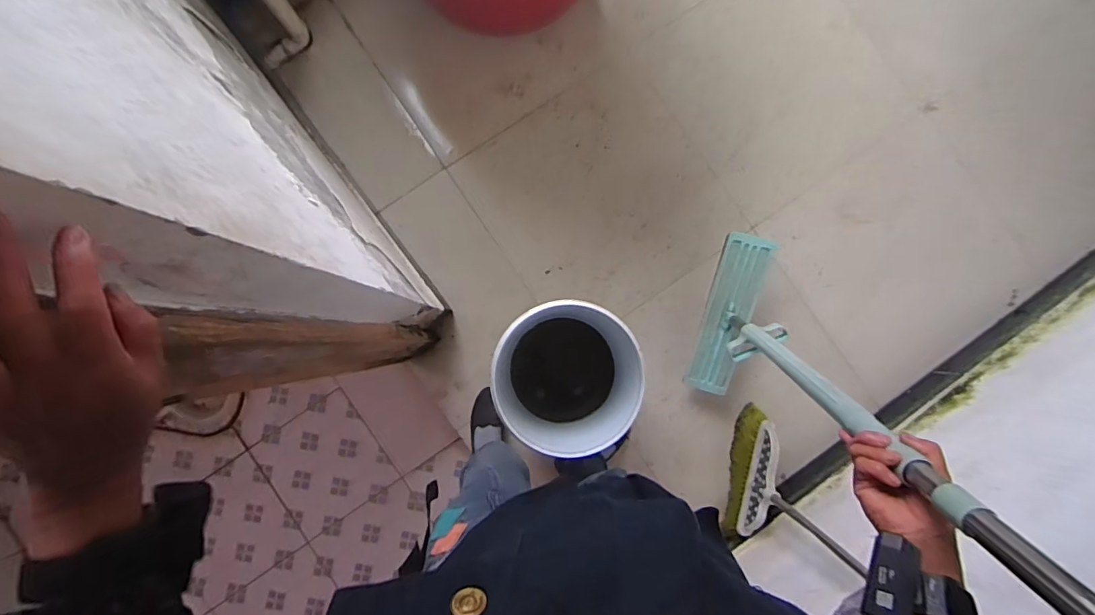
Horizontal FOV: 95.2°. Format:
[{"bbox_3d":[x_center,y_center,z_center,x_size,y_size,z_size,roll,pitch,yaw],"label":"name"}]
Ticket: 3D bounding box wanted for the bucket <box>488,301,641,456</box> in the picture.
[{"bbox_3d":[0.043,0.140,1.131,0.291,0.372,0.291,0,87,-2],"label":"bucket"}]

